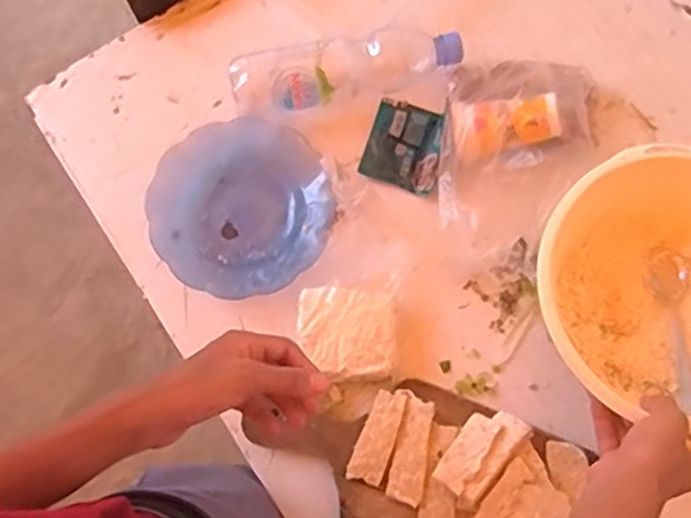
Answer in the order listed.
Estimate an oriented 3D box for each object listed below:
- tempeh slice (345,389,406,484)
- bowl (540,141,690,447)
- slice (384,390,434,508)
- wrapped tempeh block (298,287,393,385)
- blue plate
[{"bbox_3d":[0.030,0.160,0.646,0.033,0.006,0.085,19,77,12],"label":"tempeh slice"},{"bbox_3d":[0.300,0.031,0.638,0.253,0.086,0.253,0,73,1],"label":"bowl"},{"bbox_3d":[0.059,0.171,0.647,0.031,0.008,0.094,9,76,8],"label":"slice"},{"bbox_3d":[0.000,0.073,0.678,0.086,0.034,0.084,0,73,1],"label":"wrapped tempeh block"},{"bbox_3d":[-0.106,-0.053,0.717,0.177,0.040,0.189,-3,75,10],"label":"blue plate"}]

